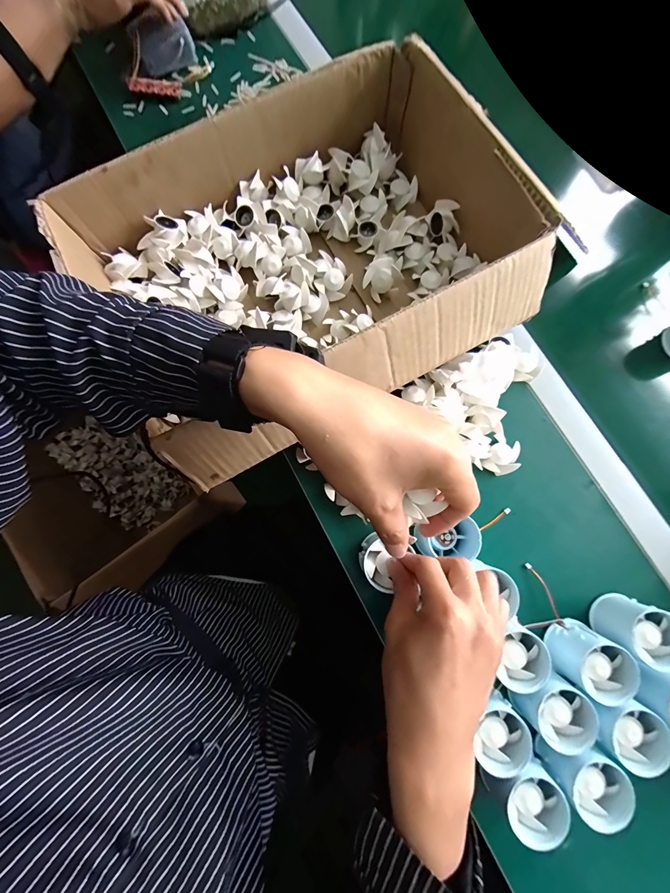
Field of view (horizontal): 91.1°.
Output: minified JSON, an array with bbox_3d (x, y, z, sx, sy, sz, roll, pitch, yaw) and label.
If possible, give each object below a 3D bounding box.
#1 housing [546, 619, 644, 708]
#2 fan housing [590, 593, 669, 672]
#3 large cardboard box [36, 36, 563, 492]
[{"bbox_3d":[0.240,0.202,0.312,0.054,0.045,0.052,37,80,6],"label":"housing"},{"bbox_3d":[0.294,0.178,0.319,0.051,0.048,0.050,24,79,4],"label":"fan housing"},{"bbox_3d":[-0.024,-0.196,0.350,0.420,0.113,0.324,-28,80,-6],"label":"large cardboard box"}]

